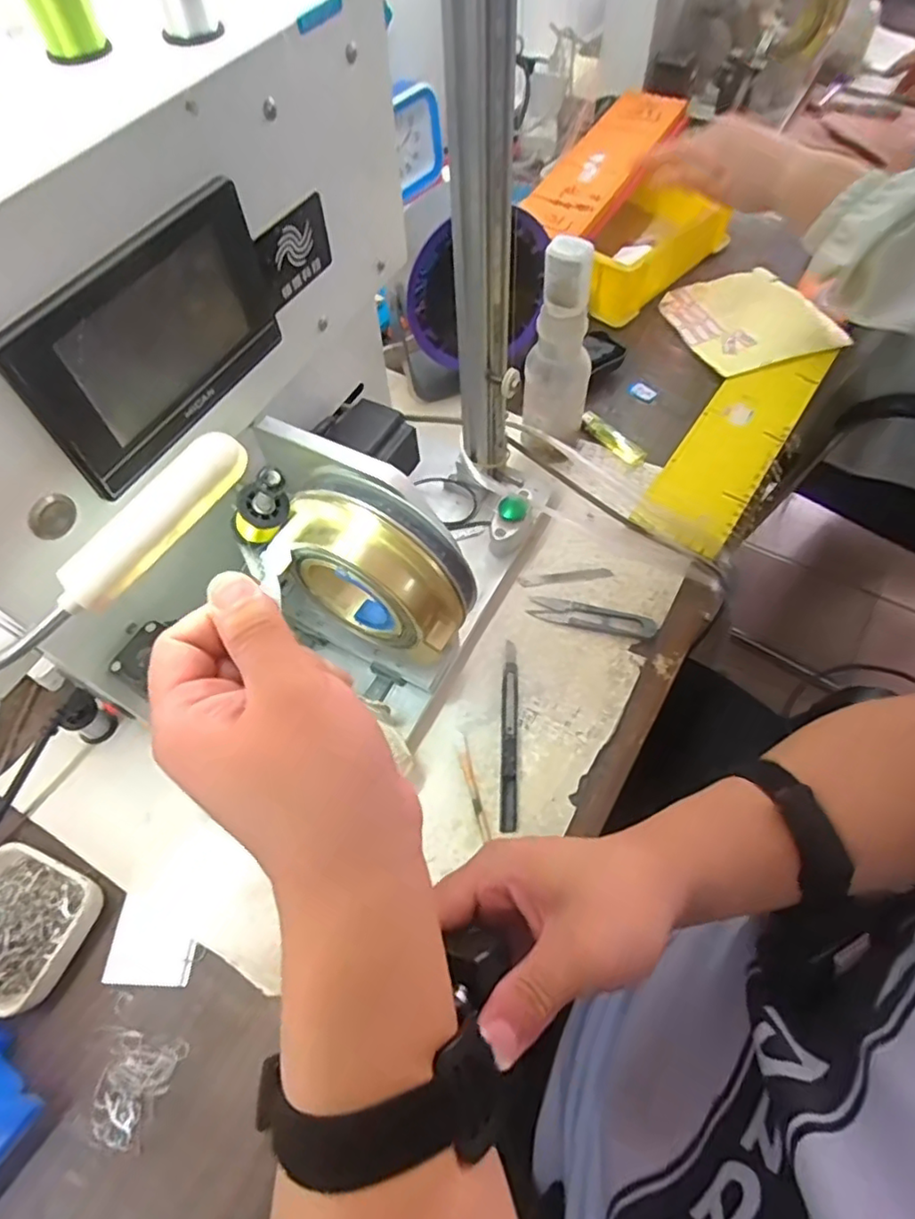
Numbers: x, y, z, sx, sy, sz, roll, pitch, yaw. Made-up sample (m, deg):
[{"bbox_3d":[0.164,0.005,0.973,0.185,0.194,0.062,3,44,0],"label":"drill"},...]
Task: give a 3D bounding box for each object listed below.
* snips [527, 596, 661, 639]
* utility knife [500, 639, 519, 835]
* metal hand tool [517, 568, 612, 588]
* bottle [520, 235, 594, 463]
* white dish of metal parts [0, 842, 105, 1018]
[{"bbox_3d":[0.110,0.005,0.501,0.102,0.005,0.022,13,61,9],"label":"snips"},{"bbox_3d":[0.039,0.090,0.459,0.012,0.009,0.142,2,60,3],"label":"utility knife"},{"bbox_3d":[0.093,-0.028,0.526,0.080,0.004,0.012,-4,60,-1],"label":"metal hand tool"},{"bbox_3d":[0.083,-0.200,0.510,0.053,0.190,0.056,11,61,8],"label":"bottle"},{"bbox_3d":[-0.280,0.202,0.392,0.086,0.028,0.080,20,63,13],"label":"white dish of metal parts"}]

